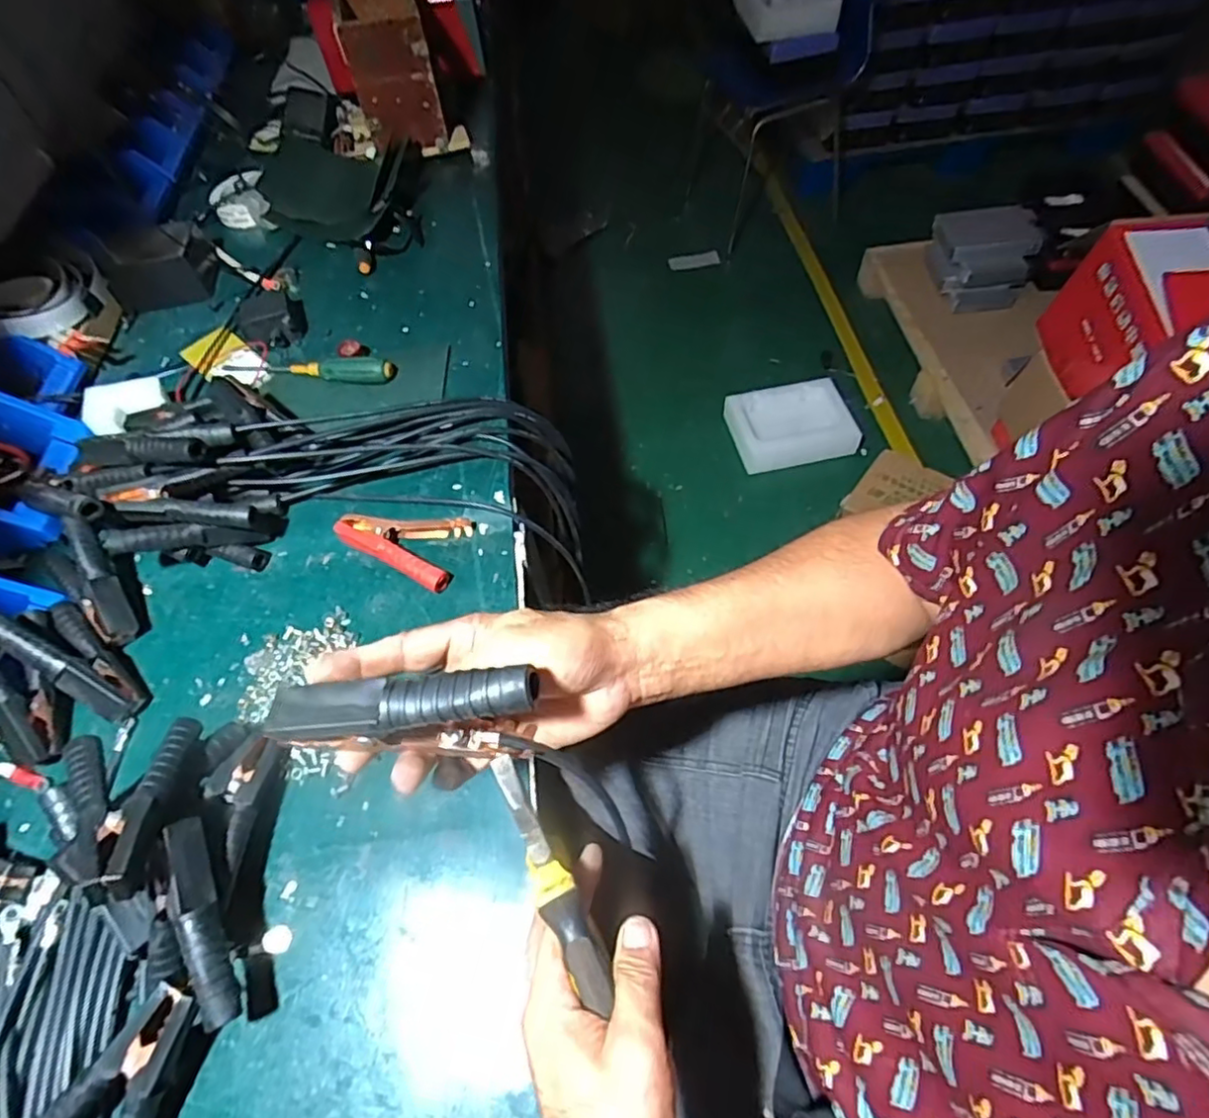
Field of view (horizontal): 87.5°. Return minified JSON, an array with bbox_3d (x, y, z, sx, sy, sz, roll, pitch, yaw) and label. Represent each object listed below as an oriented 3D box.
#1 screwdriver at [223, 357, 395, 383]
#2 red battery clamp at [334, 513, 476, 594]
[{"bbox_3d":[-0.381,-0.246,0.810,0.226,0.024,0.031,7,58,7],"label":"screwdriver"},{"bbox_3d":[-0.215,-0.021,0.660,0.132,0.022,0.085,12,59,11],"label":"red battery clamp"}]

